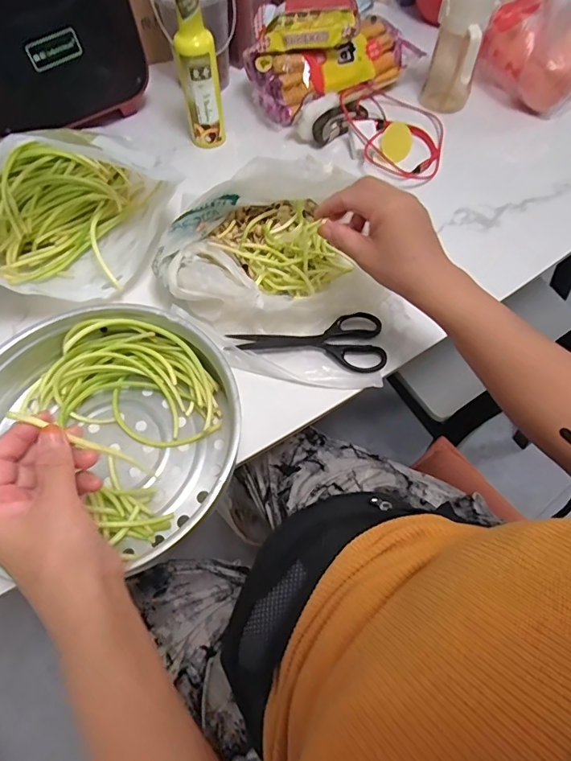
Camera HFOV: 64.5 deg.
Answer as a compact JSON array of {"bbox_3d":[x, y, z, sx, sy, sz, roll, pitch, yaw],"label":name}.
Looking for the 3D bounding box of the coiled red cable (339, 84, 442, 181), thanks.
[{"bbox_3d":[0.162,-0.369,0.681,0.159,0.030,0.217,-3,62,-14],"label":"coiled red cable"}]

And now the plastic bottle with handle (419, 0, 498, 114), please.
[{"bbox_3d":[0.252,-0.490,0.659,0.072,0.163,0.077,15,62,9],"label":"plastic bottle with handle"}]

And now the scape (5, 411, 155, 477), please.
[{"bbox_3d":[-0.136,0.044,0.310,0.103,0.004,0.008,32,57,-30],"label":"scape"}]

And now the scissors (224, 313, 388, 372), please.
[{"bbox_3d":[0.027,-0.042,0.498,0.163,0.011,0.070,-2,61,-1],"label":"scissors"}]

